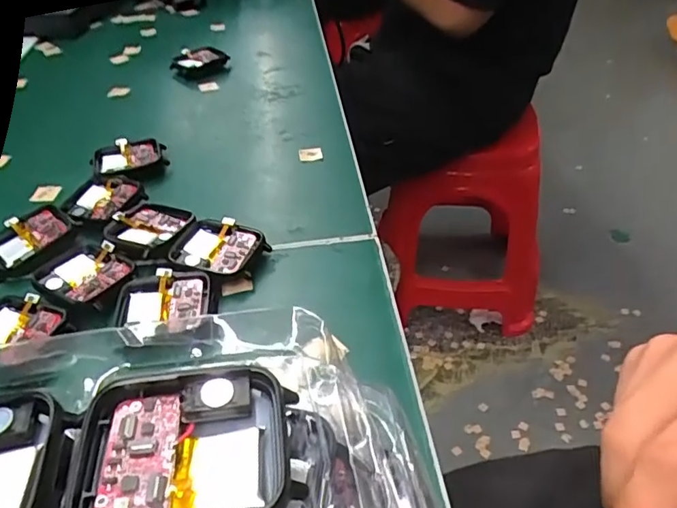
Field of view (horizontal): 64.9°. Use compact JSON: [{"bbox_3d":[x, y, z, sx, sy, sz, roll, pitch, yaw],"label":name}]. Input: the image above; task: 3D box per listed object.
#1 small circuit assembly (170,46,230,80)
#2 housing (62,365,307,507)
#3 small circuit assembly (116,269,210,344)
[{"bbox_3d":[-0.122,-0.166,0.462,0.036,0.015,0.048,17,46,23],"label":"small circuit assembly"},{"bbox_3d":[-0.033,0.042,0.115,0.045,0.007,0.040,-8,41,-4],"label":"housing"},{"bbox_3d":[-0.082,0.024,0.247,0.042,0.010,0.035,-1,41,4],"label":"small circuit assembly"}]

